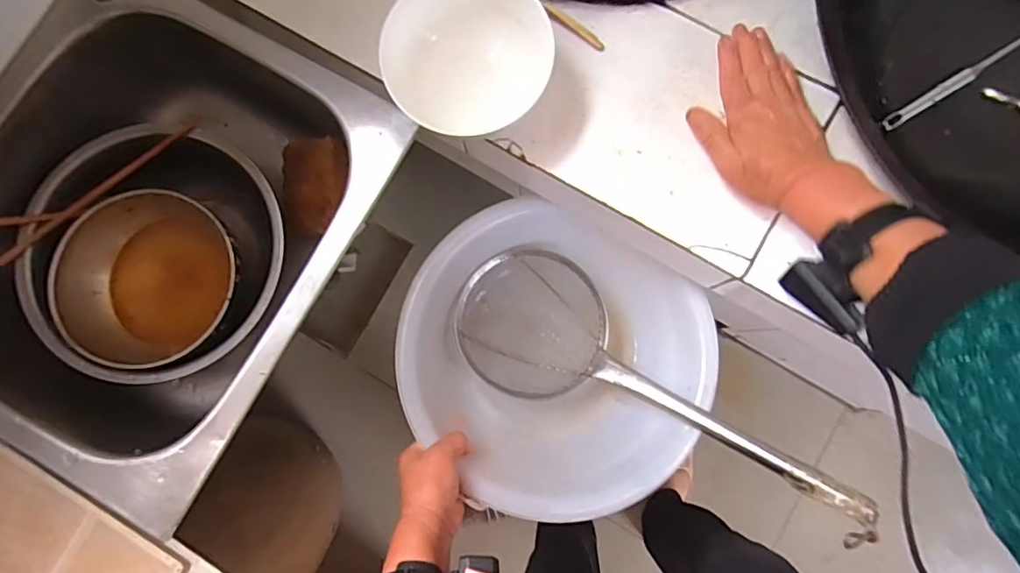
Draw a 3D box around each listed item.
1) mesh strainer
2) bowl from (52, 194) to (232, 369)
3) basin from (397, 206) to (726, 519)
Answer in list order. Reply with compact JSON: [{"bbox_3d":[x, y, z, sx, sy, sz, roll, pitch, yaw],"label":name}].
[{"bbox_3d":[0.143,0.105,0.571,0.444,0.075,0.164,30,85,24],"label":"mesh strainer"},{"bbox_3d":[-0.359,-0.007,0.559,0.175,0.063,0.169,0,84,1],"label":"bowl"},{"bbox_3d":[0.048,0.079,0.613,0.322,0.123,0.302,0,84,1],"label":"basin"}]

